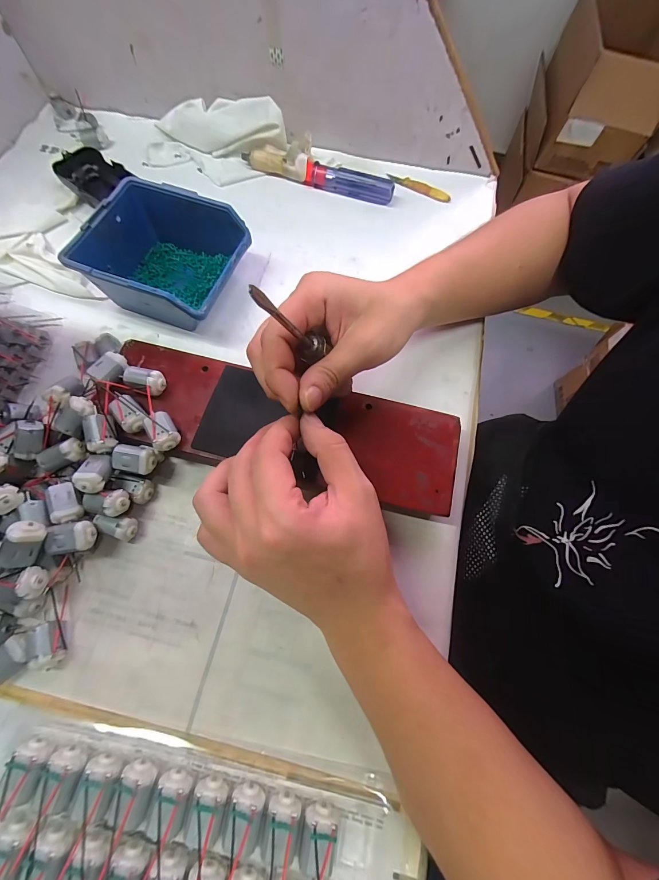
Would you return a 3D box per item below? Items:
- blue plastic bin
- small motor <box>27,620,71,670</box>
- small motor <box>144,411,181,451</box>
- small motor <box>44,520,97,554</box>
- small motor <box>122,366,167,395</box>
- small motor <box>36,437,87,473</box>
[{"bbox_3d":[-0.151,-0.165,0.316,0.131,0.060,0.108,20,70,5],"label":"blue plastic bin"},{"bbox_3d":[-0.187,0.136,0.225,0.017,0.021,0.027,-22,72,-10],"label":"small motor"},{"bbox_3d":[-0.124,-0.005,0.256,0.019,0.016,0.028,-31,75,-14],"label":"small motor"},{"bbox_3d":[-0.176,0.067,0.234,0.027,0.015,0.020,-6,70,-5],"label":"small motor"},{"bbox_3d":[-0.145,-0.045,0.269,0.030,0.020,0.017,16,70,2],"label":"small motor"},{"bbox_3d":[-0.196,0.012,0.249,0.030,0.015,0.016,-23,73,-11],"label":"small motor"}]

